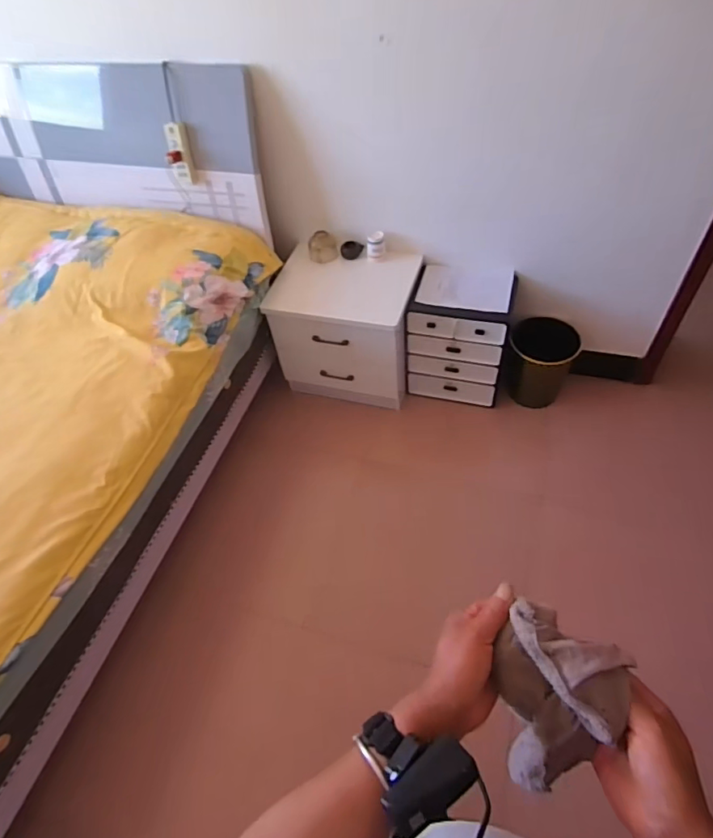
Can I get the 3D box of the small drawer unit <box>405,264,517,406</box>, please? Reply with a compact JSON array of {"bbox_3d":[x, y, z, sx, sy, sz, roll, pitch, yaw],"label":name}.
[{"bbox_3d":[0.380,-0.300,1.834,0.338,0.433,0.254,12,54,16],"label":"small drawer unit"}]

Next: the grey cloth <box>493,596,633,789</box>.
[{"bbox_3d":[0.162,0.250,0.439,0.099,0.143,0.113,20,57,20],"label":"grey cloth"}]

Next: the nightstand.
[{"bbox_3d":[-0.031,-0.337,1.886,0.475,0.451,0.335,11,54,15],"label":"nightstand"}]

